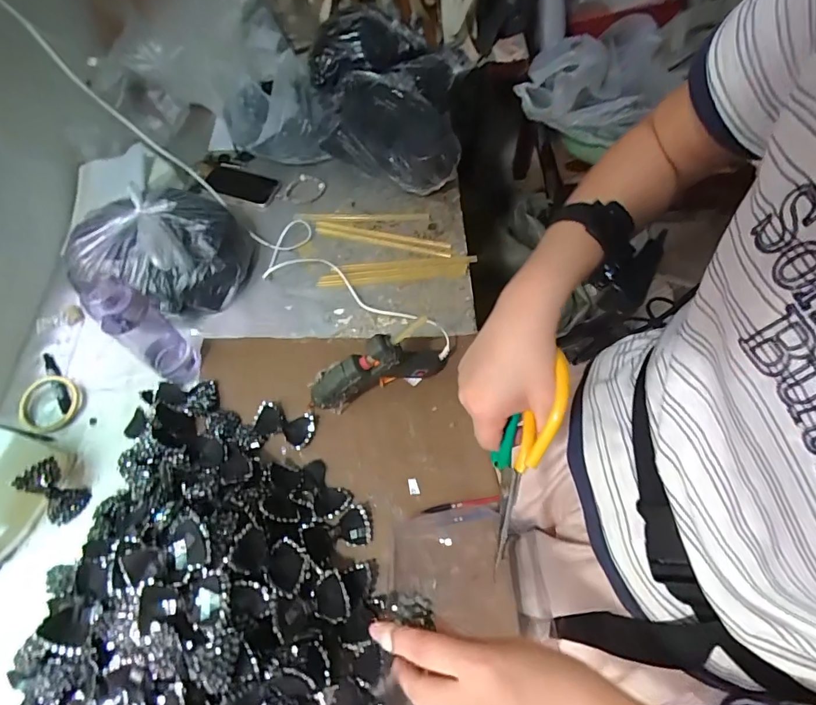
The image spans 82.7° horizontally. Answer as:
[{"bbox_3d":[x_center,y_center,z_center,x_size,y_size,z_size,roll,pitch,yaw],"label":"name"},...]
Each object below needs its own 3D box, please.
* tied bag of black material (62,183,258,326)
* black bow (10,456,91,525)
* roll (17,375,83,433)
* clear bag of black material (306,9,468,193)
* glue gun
[{"bbox_3d":[-0.429,-0.173,0.808,0.282,0.132,0.226,-39,67,-18],"label":"tied bag of black material"},{"bbox_3d":[-0.505,0.197,0.663,0.052,0.094,0.034,-33,24,-15],"label":"black bow"},{"bbox_3d":[-0.579,0.084,0.754,0.095,0.027,0.094,-1,61,2],"label":"roll"},{"bbox_3d":[-0.045,-0.492,0.939,0.302,0.199,0.354,0,61,3],"label":"clear bag of black material"},{"bbox_3d":[-0.044,0.026,0.685,0.210,0.139,0.047,-16,62,-6],"label":"glue gun"}]

